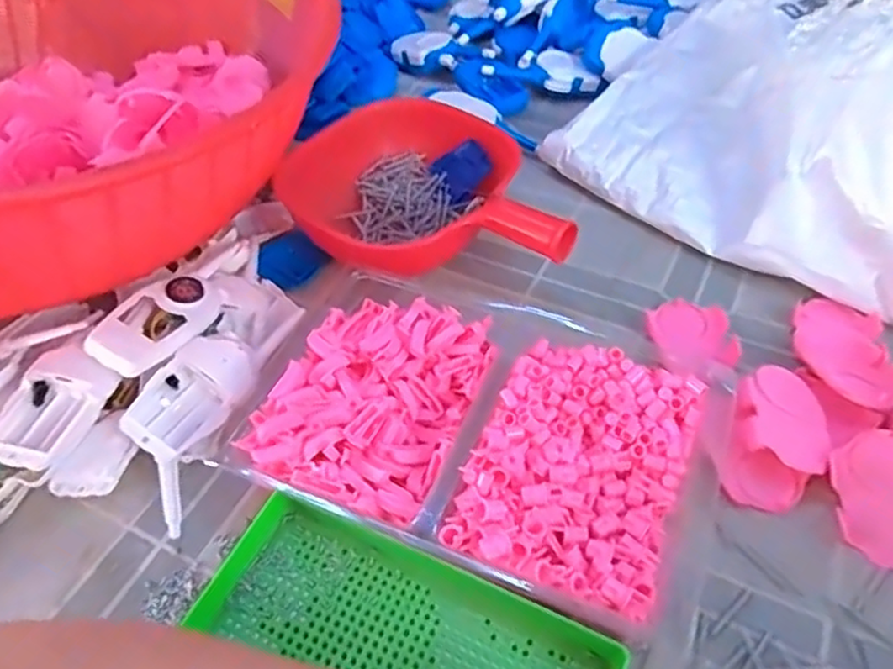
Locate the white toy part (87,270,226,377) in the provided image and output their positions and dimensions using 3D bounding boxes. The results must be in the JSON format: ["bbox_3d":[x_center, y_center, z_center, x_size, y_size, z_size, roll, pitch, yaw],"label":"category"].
[{"bbox_3d":[-0.229,-0.011,0.517,0.060,0.031,0.104,23,55,15],"label":"white toy part"}]

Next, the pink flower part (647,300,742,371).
[{"bbox_3d":[0.209,0.001,0.556,0.065,0.016,0.071,-4,50,0],"label":"pink flower part"}]

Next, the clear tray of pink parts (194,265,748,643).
[{"bbox_3d":[0.020,0.060,0.470,0.308,0.042,0.203,17,53,17],"label":"clear tray of pink parts"}]

